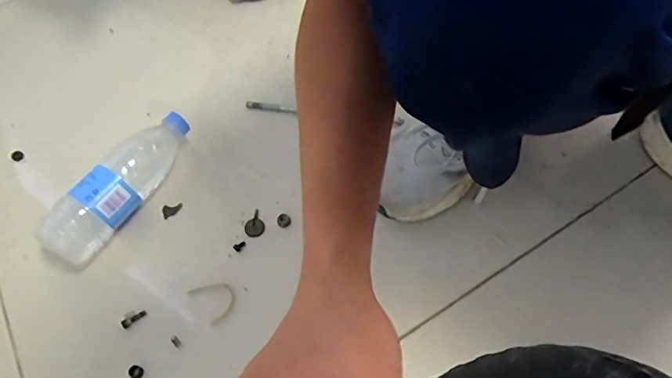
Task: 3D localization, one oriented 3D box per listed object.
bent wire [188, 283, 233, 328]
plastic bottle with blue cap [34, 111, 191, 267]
[{"bbox_3d":[-0.130,0.118,0.534,0.039,0.006,0.050,-38,64,-16],"label":"bent wire"},{"bbox_3d":[-0.249,-0.005,0.582,0.065,0.065,0.210,33,68,21],"label":"plastic bottle with blue cap"}]

